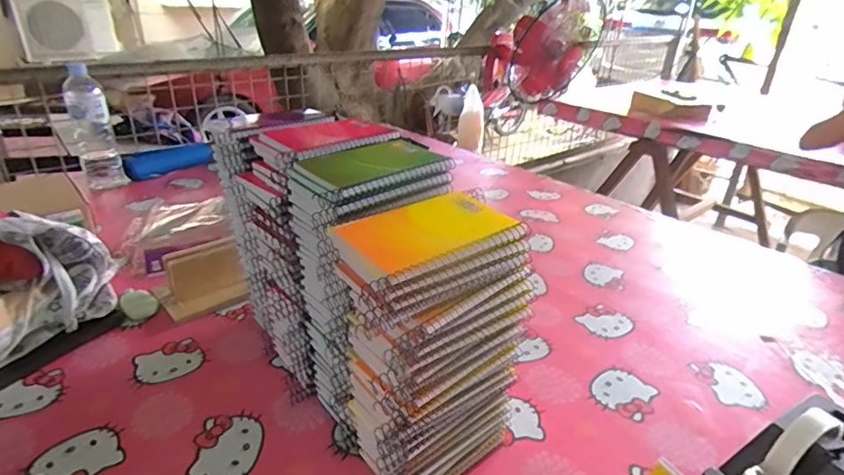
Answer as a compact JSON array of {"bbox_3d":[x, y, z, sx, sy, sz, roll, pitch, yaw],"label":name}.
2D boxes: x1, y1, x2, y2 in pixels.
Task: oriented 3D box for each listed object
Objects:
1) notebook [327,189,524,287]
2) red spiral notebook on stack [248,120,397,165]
[{"bbox_3d":[0.007,-0.004,0.384,0.144,0.014,0.075,-16,32,-31],"label":"notebook"},{"bbox_3d":[-0.110,-0.109,0.555,0.141,0.018,0.099,-23,36,-40],"label":"red spiral notebook on stack"}]

